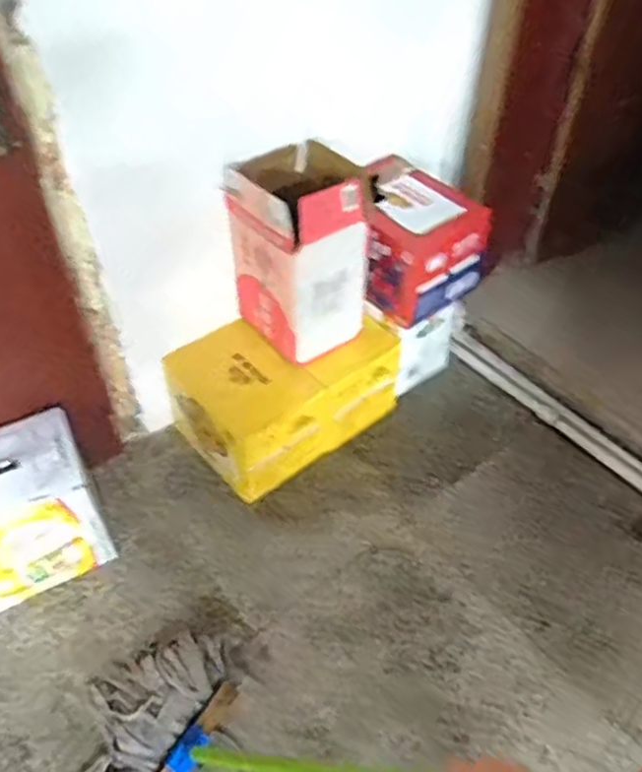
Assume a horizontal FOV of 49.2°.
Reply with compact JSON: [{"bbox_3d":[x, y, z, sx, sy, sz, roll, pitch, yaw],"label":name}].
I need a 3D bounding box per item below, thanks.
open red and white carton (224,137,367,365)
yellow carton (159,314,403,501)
[{"bbox_3d":[-0.053,-0.302,1.568,0.248,0.421,0.280,-29,55,-24],"label":"open red and white carton"},{"bbox_3d":[-0.074,0.012,1.730,0.510,0.276,0.334,-34,58,-27],"label":"yellow carton"}]

